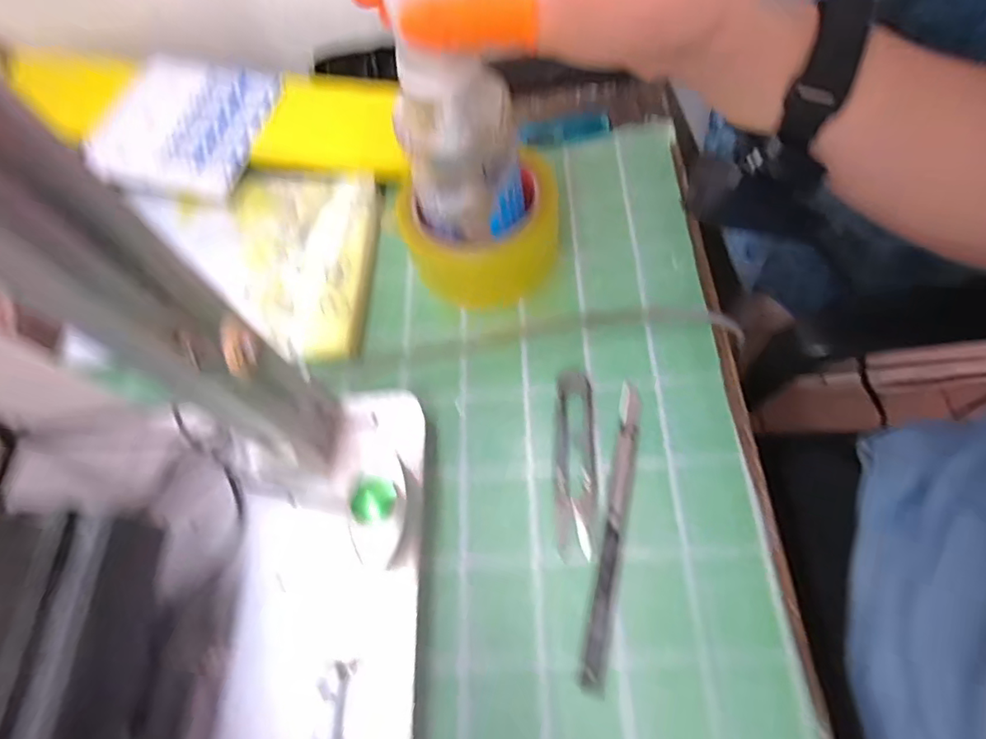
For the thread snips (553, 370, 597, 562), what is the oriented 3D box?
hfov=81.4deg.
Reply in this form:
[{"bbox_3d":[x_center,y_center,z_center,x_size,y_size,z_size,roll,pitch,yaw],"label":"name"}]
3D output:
[{"bbox_3d":[0.045,0.050,0.316,0.022,0.005,0.103,-1,65,7],"label":"thread snips"}]

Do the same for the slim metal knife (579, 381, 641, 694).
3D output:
[{"bbox_3d":[0.063,0.080,0.298,0.012,0.004,0.156,11,66,8],"label":"slim metal knife"}]

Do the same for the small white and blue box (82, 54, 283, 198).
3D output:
[{"bbox_3d":[-0.235,-0.186,0.433,0.118,0.010,0.119,12,72,3],"label":"small white and blue box"}]

